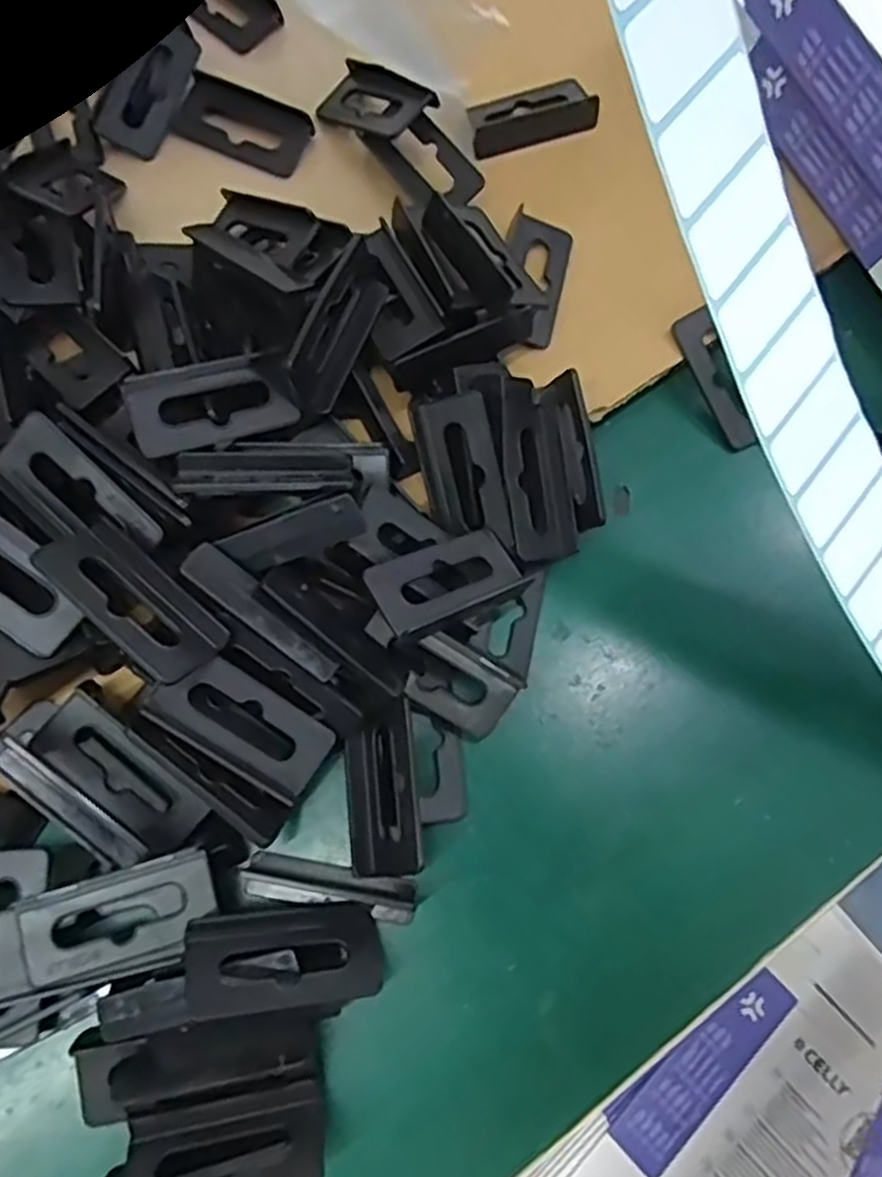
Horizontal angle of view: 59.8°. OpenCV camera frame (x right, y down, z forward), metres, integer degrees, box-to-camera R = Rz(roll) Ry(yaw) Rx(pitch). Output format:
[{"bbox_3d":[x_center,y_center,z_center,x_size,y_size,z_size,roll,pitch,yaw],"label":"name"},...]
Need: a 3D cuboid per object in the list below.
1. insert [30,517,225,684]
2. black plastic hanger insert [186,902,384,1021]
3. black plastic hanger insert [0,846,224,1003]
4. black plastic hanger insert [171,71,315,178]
[{"bbox_3d":[-0.077,0.002,0.191,0.046,0.011,0.020,40,76,10],"label":"insert"},{"bbox_3d":[-0.038,0.093,0.192,0.049,0.004,0.025,6,43,-26],"label":"black plastic hanger insert"},{"bbox_3d":[-0.085,0.085,0.191,0.057,0.008,0.024,-16,74,-6],"label":"black plastic hanger insert"},{"bbox_3d":[-0.070,-0.165,0.273,0.046,0.010,0.022,25,74,6],"label":"black plastic hanger insert"}]

